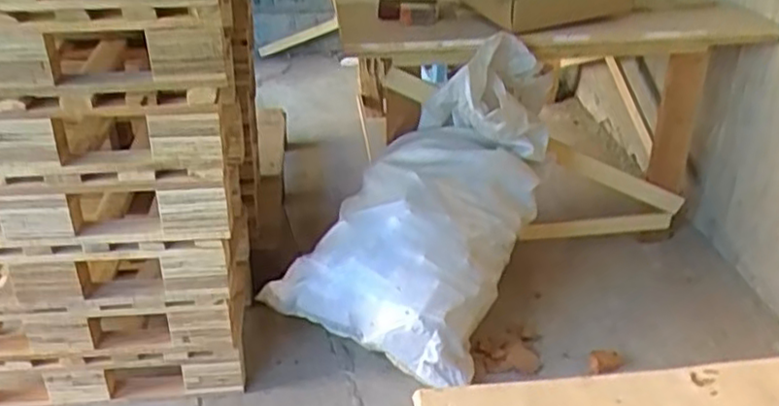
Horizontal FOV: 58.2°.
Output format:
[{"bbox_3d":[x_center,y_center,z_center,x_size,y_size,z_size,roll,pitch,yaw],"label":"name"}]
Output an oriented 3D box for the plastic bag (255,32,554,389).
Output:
[{"bbox_3d":[0.121,-0.030,1.794,0.524,0.272,0.881,18,60,27],"label":"plastic bag"}]

